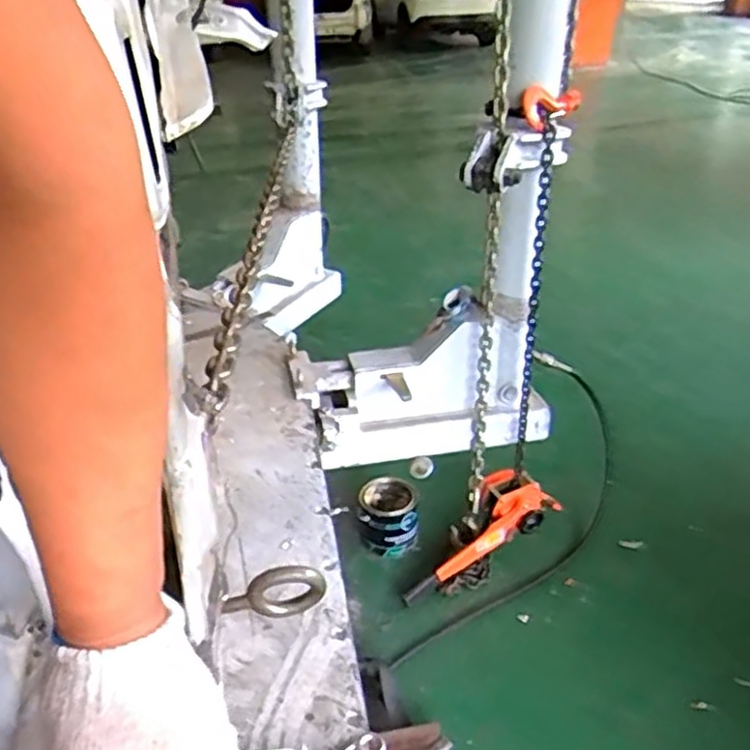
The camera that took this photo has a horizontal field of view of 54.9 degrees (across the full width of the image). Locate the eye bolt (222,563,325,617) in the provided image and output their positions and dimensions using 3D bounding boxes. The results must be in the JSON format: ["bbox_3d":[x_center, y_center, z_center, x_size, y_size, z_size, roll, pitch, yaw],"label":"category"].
[{"bbox_3d":[-0.089,0.195,0.647,0.089,0.067,0.019,-2,30,-2],"label":"eye bolt"}]

